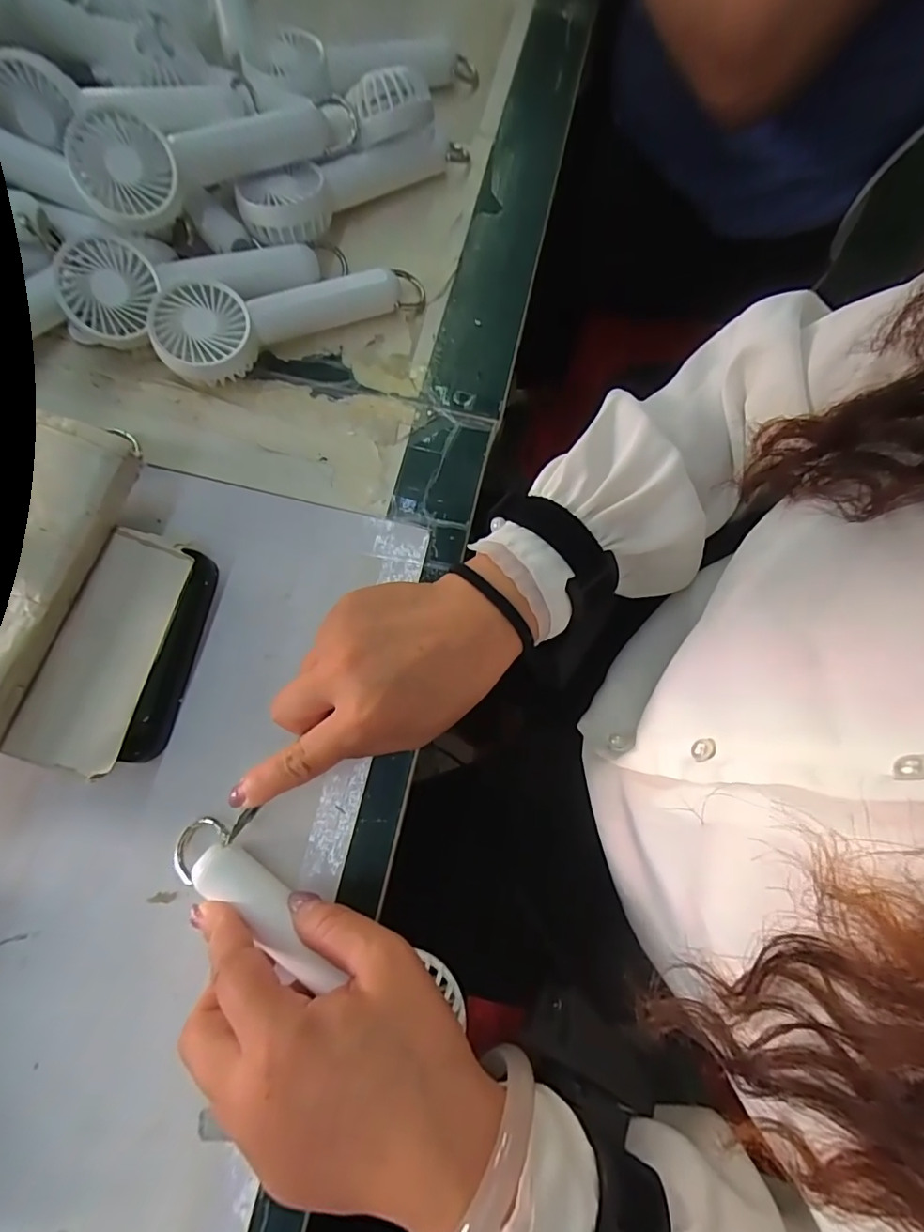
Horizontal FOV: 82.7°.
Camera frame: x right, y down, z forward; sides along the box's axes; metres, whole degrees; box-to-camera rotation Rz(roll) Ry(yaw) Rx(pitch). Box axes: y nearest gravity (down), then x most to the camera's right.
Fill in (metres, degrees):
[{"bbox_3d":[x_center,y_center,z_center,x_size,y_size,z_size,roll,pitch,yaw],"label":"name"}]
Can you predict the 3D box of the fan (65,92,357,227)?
[{"bbox_3d":[-0.146,-0.285,0.314,0.167,0.035,0.054,-29,79,-8],"label":"fan"}]

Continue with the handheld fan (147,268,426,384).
[{"bbox_3d":[-0.103,-0.189,0.324,0.162,0.036,0.050,-26,79,-8],"label":"handheld fan"}]

